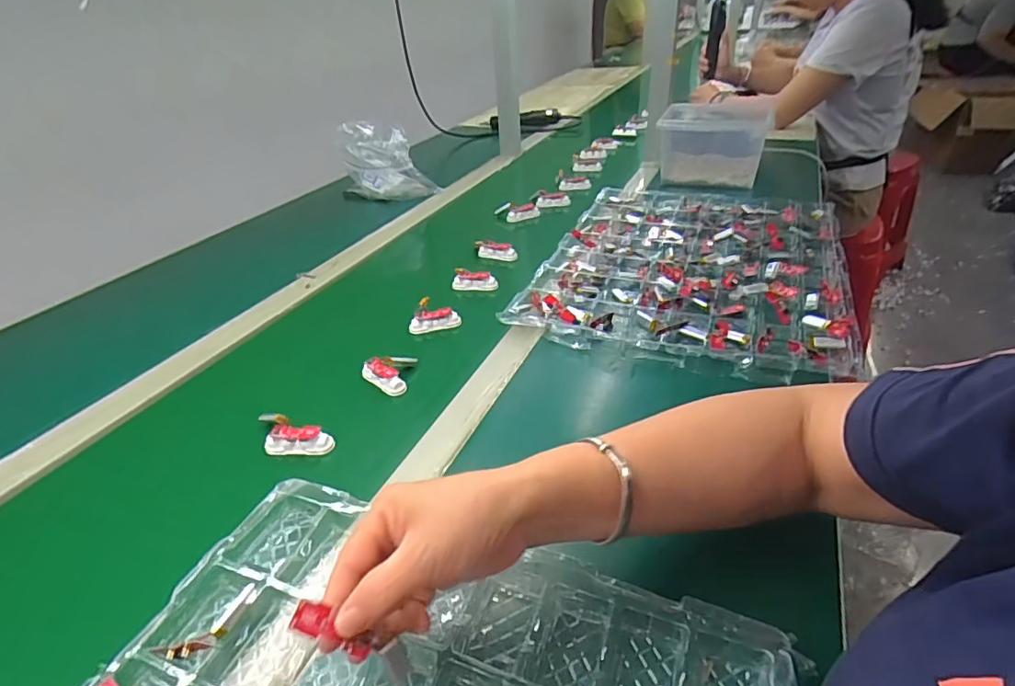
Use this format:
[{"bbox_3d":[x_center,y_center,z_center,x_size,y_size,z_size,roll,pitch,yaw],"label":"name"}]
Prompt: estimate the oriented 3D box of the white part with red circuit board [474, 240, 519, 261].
[{"bbox_3d":[-0.017,-0.141,0.822,0.065,0.029,0.013,6,35,15],"label":"white part with red circuit board"}]

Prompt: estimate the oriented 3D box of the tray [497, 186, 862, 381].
[{"bbox_3d":[0.259,-0.119,0.749,0.371,0.035,0.509,11,36,21],"label":"tray"}]

